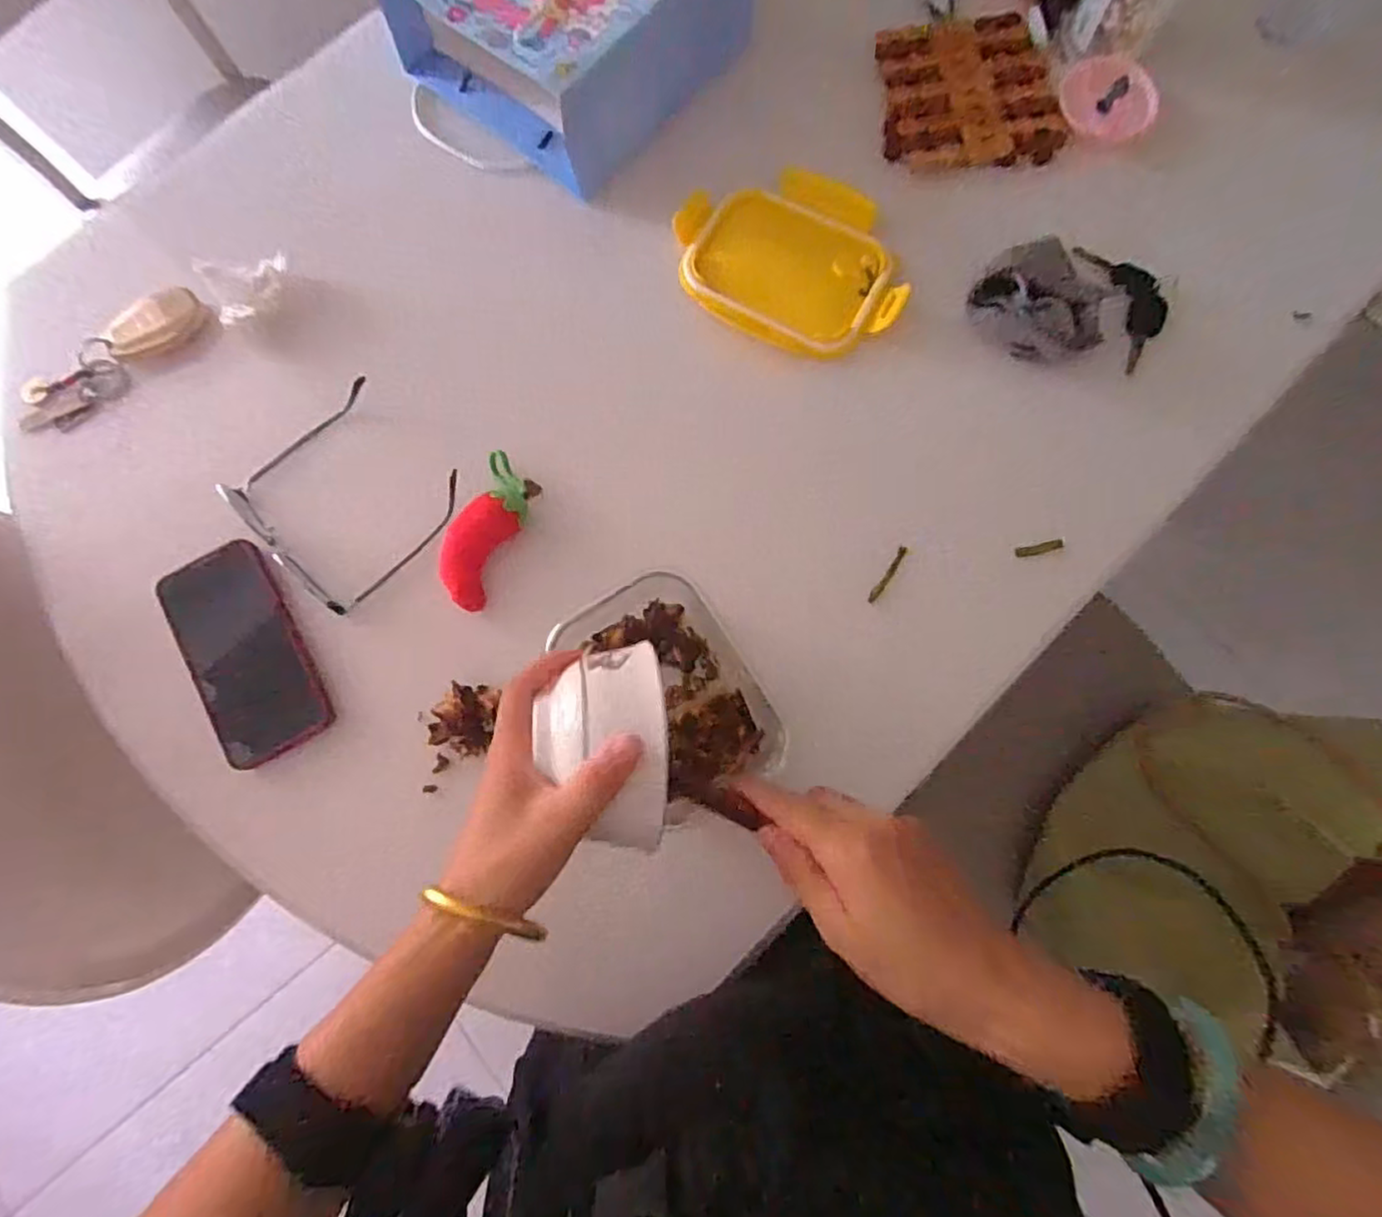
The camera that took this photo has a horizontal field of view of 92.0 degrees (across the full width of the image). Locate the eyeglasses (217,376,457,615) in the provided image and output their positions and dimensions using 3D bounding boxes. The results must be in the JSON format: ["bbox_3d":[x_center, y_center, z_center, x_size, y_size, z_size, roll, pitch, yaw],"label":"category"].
[{"bbox_3d":[-0.277,-0.094,0.538,0.142,0.037,0.155,-44,81,-7],"label":"eyeglasses"}]

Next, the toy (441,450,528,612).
[{"bbox_3d":[-0.158,-0.062,0.518,0.044,0.027,0.123,18,79,5],"label":"toy"}]

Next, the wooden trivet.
[{"bbox_3d":[0.251,-0.473,0.603,0.152,0.026,0.149,-4,78,1],"label":"wooden trivet"}]

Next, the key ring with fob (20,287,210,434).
[{"bbox_3d":[-0.488,-0.210,0.562,0.170,0.020,0.050,-39,80,-6],"label":"key ring with fob"}]

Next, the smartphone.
[{"bbox_3d":[-0.338,0.032,0.506,0.079,0.006,0.167,-30,79,-5],"label":"smartphone"}]

